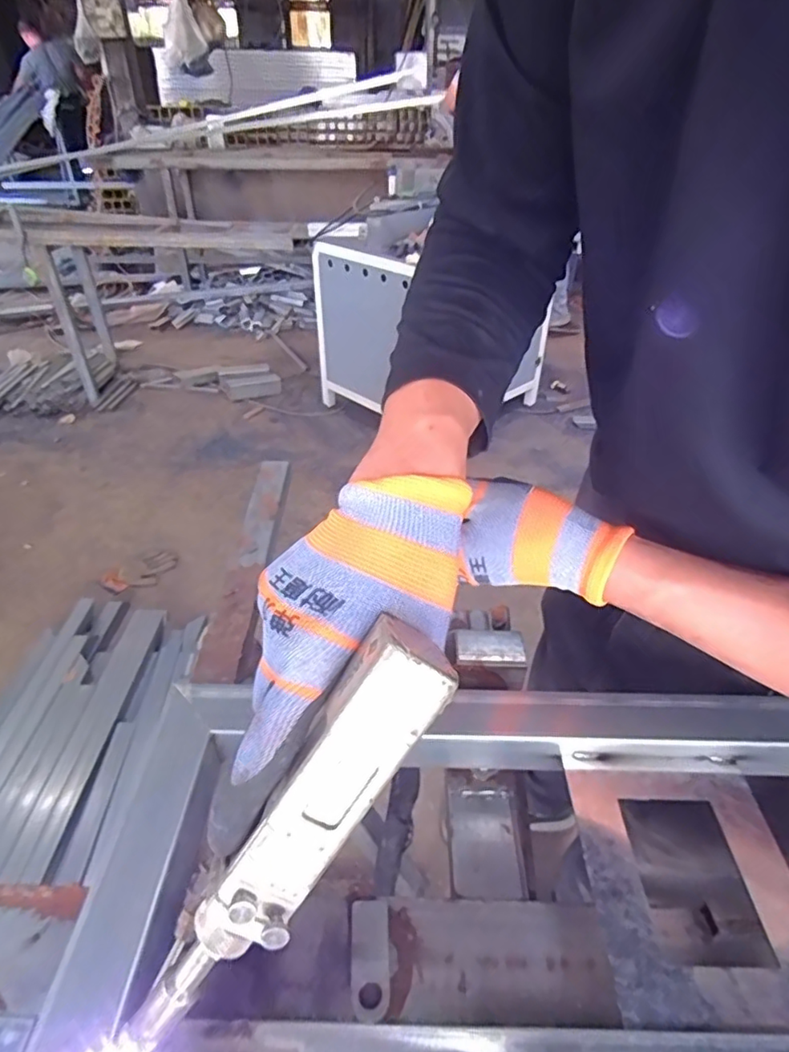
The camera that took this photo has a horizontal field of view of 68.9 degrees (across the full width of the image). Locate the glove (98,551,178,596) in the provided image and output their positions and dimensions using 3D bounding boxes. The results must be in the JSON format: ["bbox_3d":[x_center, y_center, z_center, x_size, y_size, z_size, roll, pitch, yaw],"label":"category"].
[{"bbox_3d":[-0.790,0.139,1.784,0.227,0.035,0.138,-30,47,-35],"label":"glove"}]

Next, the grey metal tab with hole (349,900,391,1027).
[{"bbox_3d":[-0.015,0.258,0.345,0.023,0.008,0.061,-1,37,-3],"label":"grey metal tab with hole"}]

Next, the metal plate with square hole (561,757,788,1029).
[{"bbox_3d":[0.174,0.207,0.342,0.118,0.010,0.141,-1,36,1],"label":"metal plate with square hole"}]

